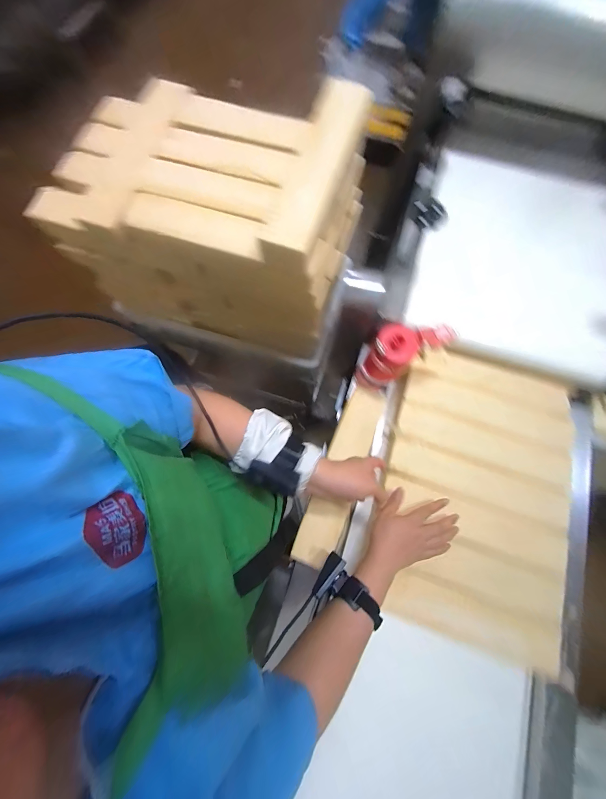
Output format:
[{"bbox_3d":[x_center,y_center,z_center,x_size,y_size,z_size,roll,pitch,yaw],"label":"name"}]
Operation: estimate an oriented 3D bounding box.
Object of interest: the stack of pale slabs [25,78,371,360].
[{"bbox_3d":[-0.200,-0.397,0.649,0.589,0.383,0.339,15,78,4],"label":"stack of pale slabs"}]

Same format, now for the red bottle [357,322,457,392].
[{"bbox_3d":[0.192,-0.087,0.536,0.154,0.155,0.074,-28,78,-5],"label":"red bottle"}]

